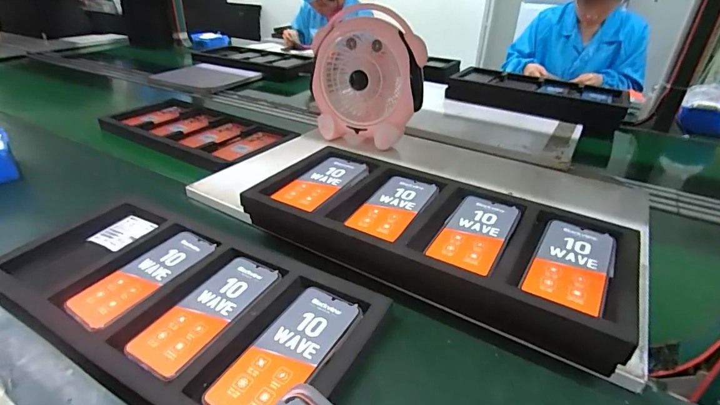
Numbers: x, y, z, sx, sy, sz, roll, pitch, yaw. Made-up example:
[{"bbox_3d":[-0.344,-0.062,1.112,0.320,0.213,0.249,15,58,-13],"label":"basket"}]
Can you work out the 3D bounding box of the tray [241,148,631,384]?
[{"bbox_3d":[0.091,0.038,0.548,0.487,0.070,0.230,18,35,25],"label":"tray"}]

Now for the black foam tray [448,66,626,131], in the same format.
[{"bbox_3d":[0.528,-0.332,1.207,0.489,0.049,0.245,20,36,27],"label":"black foam tray"}]

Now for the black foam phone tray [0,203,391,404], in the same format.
[{"bbox_3d":[-0.231,0.114,0.480,0.480,0.022,0.214,17,35,24],"label":"black foam phone tray"}]

